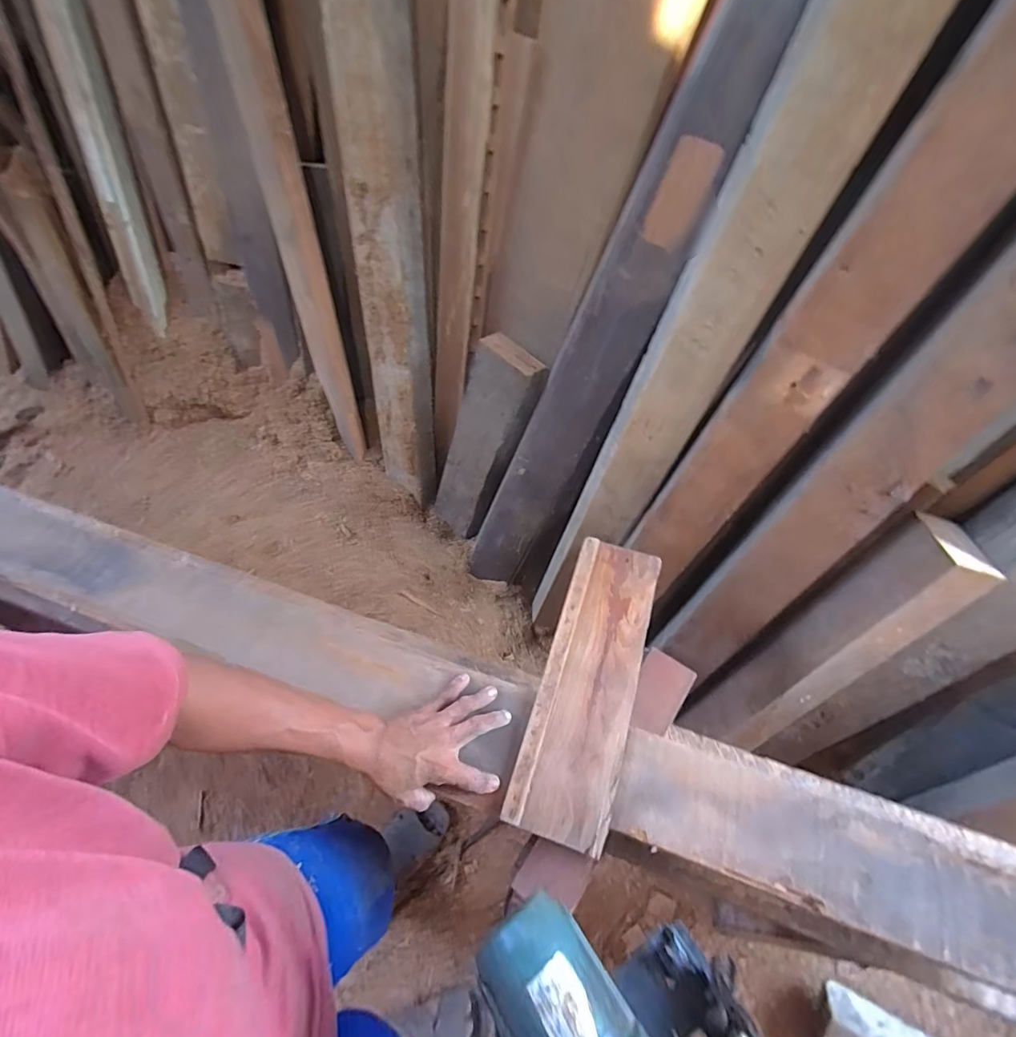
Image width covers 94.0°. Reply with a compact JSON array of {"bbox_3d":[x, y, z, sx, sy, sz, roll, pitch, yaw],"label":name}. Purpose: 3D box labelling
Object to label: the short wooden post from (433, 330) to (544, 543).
[{"bbox_3d":[-0.065,-0.155,1.115,0.149,0.542,0.067,34,48,10],"label":"short wooden post"}]

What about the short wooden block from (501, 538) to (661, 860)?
[{"bbox_3d":[0.112,0.202,0.632,0.118,0.026,0.392,16,60,12],"label":"short wooden block"}]

